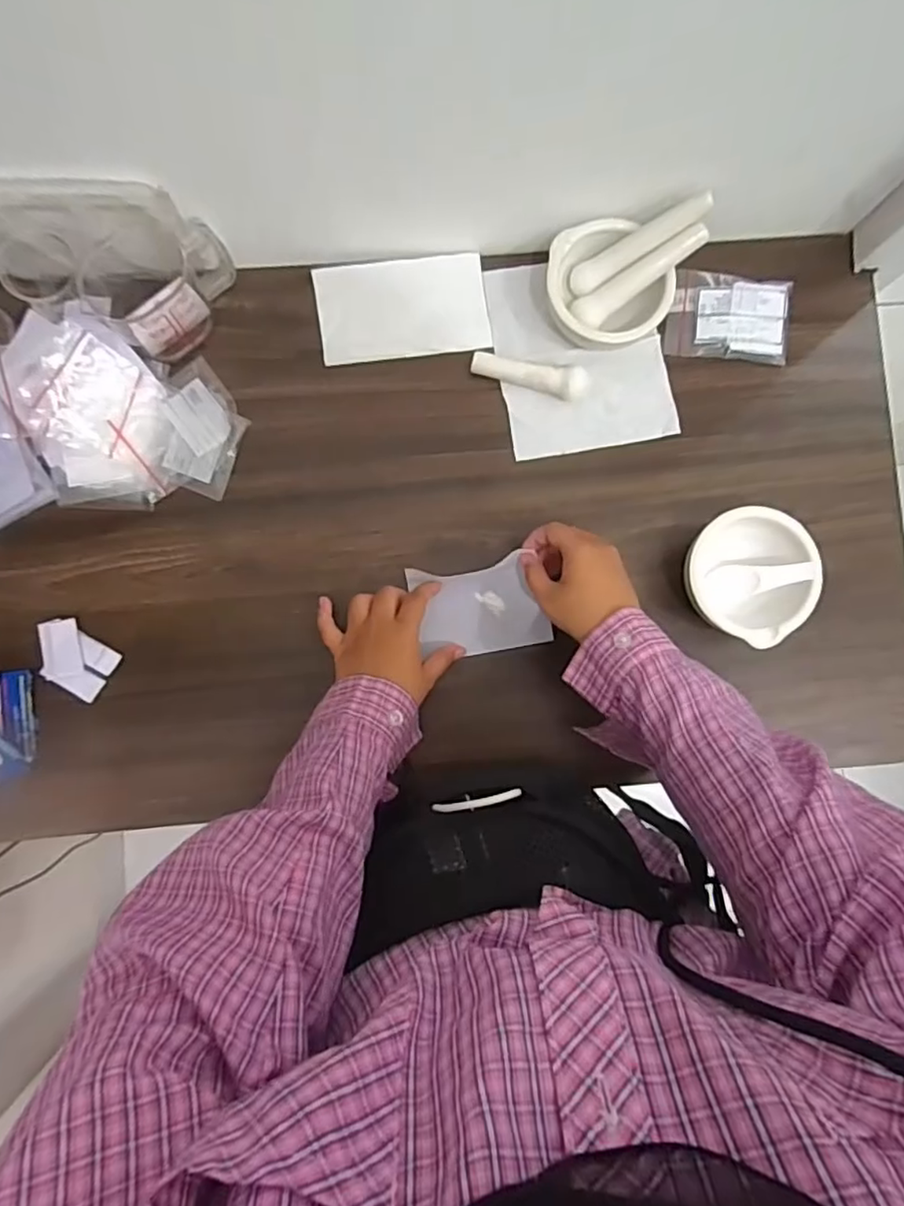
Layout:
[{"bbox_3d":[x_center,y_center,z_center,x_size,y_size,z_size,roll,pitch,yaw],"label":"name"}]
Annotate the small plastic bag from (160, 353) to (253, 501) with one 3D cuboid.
[{"bbox_3d":[-0.201,-0.139,0.496,0.064,0.018,0.092,22,86,-1],"label":"small plastic bag"}]

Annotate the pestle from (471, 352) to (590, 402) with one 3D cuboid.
[{"bbox_3d":[0.062,-0.184,0.504,0.093,0.023,0.022,13,86,-2],"label":"pestle"}]

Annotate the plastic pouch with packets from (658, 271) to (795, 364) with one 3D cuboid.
[{"bbox_3d":[0.233,-0.240,0.518,0.098,0.016,0.070,6,86,-2],"label":"plastic pouch with packets"}]

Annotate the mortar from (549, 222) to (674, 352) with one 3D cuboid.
[{"bbox_3d":[0.124,-0.250,0.497,0.089,0.046,0.092,-10,87,-3],"label":"mortar"}]

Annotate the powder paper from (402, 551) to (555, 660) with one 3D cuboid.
[{"bbox_3d":[0.023,0.004,0.497,0.100,0.017,0.074,-11,87,-3],"label":"powder paper"}]

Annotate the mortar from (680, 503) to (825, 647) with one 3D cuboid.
[{"bbox_3d":[0.228,-0.021,0.486,0.096,0.048,0.096,0,87,-2],"label":"mortar"}]

